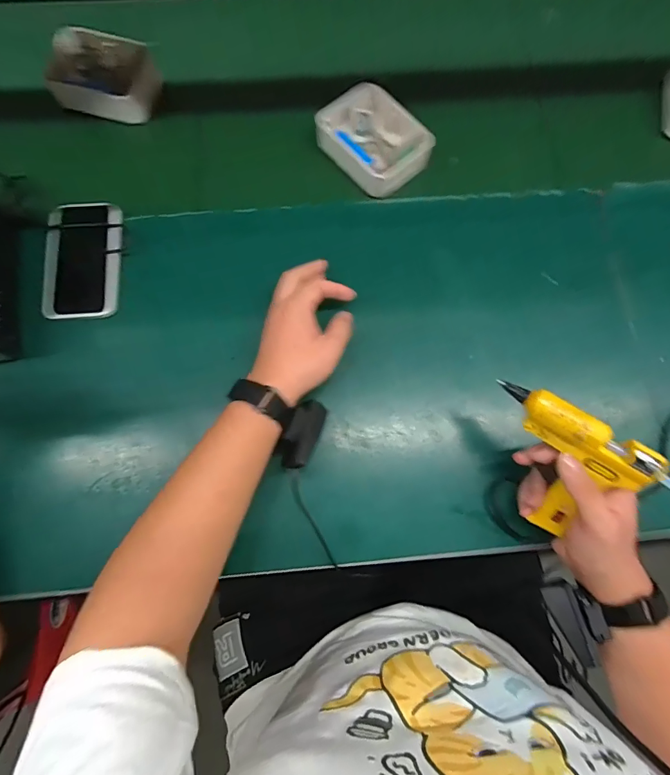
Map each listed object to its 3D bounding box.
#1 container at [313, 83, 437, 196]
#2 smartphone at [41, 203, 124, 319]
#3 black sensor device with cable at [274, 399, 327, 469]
[{"bbox_3d":[0.054,-0.333,0.526,0.106,0.037,0.136,-39,81,-9],"label":"container"},{"bbox_3d":[-0.308,-0.155,0.476,0.088,0.013,0.152,-2,78,-1],"label":"smartphone"},{"bbox_3d":[-0.034,0.047,0.397,0.032,0.031,0.071,23,78,4],"label":"black sensor device with cable"}]

